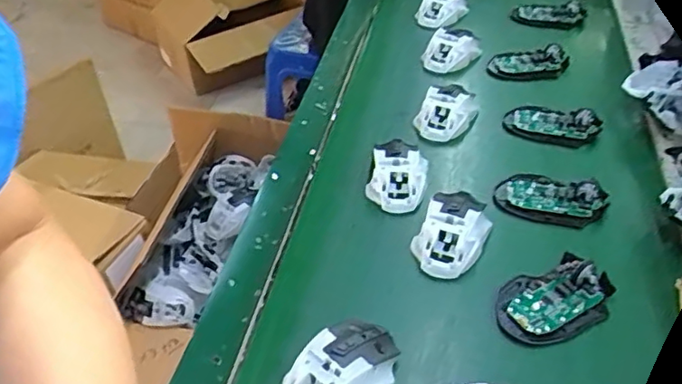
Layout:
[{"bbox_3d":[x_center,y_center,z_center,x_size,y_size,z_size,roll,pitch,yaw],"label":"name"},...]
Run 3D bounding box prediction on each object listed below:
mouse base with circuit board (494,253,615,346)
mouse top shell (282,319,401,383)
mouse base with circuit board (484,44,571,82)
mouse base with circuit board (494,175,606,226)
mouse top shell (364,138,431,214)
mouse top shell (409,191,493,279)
[{"bbox_3d":[0.195,0.097,0.556,0.109,0.026,0.070,-16,43,-13],"label":"mouse base with circuit board"},{"bbox_3d":[-0.002,0.156,0.505,0.110,0.052,0.060,-34,50,-30],"label":"mouse top shell"},{"bbox_3d":[0.272,-0.186,0.870,0.115,0.021,0.059,-5,41,-1],"label":"mouse base with circuit board"},{"bbox_3d":[0.227,0.007,0.660,0.113,0.026,0.060,12,44,17],"label":"mouse base with circuit board"},{"bbox_3d":[0.063,-0.018,0.686,0.068,0.038,0.082,11,43,16],"label":"mouse top shell"},{"bbox_3d":[0.114,0.037,0.621,0.067,0.037,0.111,16,45,21],"label":"mouse top shell"}]

